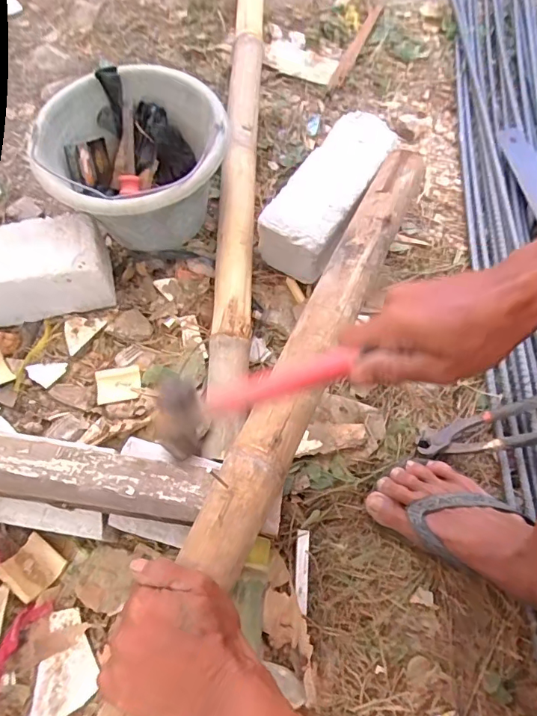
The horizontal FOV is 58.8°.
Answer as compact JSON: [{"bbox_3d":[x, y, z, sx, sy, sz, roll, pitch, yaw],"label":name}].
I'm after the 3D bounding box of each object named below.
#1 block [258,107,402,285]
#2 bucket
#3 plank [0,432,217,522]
[{"bbox_3d":[0.095,-0.246,0.721,0.102,0.088,0.264,30,68,14],"label":"block"},{"bbox_3d":[-0.185,-0.266,0.686,0.246,0.151,0.233,1,61,-2],"label":"bucket"},{"bbox_3d":[-0.206,0.114,0.478,0.288,0.022,0.057,8,61,2],"label":"plank"}]

